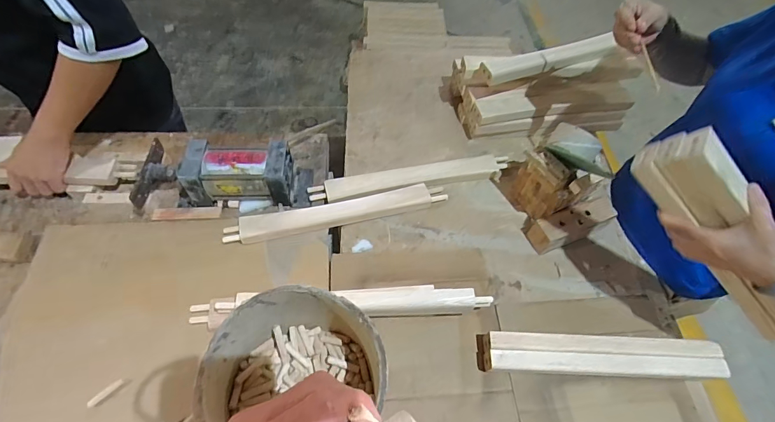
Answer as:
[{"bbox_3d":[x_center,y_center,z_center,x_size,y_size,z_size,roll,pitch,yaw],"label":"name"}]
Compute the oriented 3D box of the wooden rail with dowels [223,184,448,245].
[{"bbox_3d":[-0.089,0.003,0.742,0.417,0.028,0.045,-12,60,-11],"label":"wooden rail with dowels"}]

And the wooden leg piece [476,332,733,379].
[{"bbox_3d":[0.336,0.235,0.617,0.368,0.062,0.060,4,58,-2],"label":"wooden leg piece"}]

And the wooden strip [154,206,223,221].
[{"bbox_3d":[-0.387,0.004,0.747,0.129,0.010,0.027,0,58,-4],"label":"wooden strip"}]

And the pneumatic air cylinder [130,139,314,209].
[{"bbox_3d":[-0.314,-0.080,0.750,0.317,0.092,0.134,-4,59,-7],"label":"pneumatic air cylinder"}]

